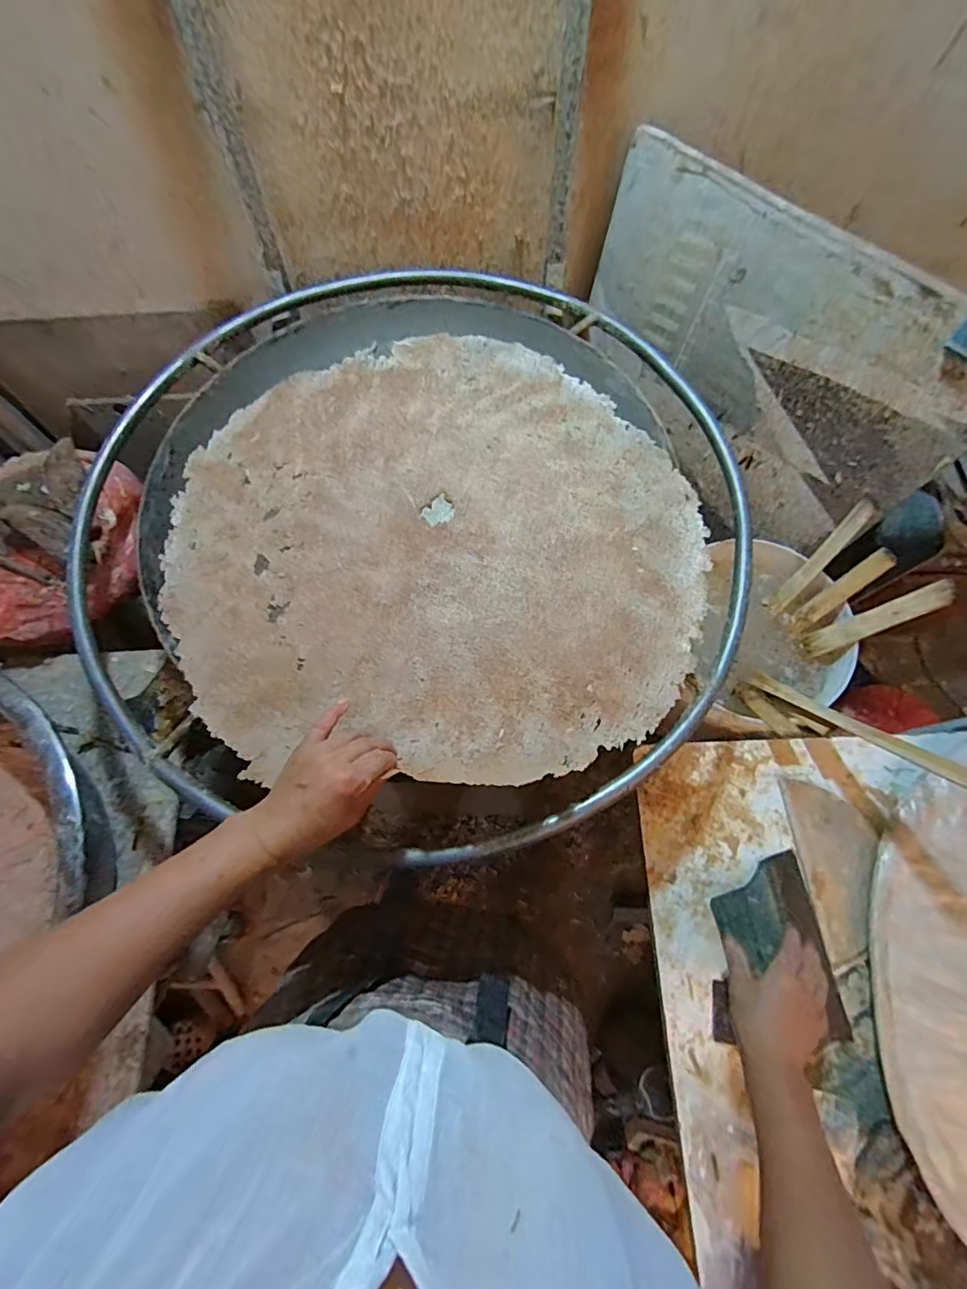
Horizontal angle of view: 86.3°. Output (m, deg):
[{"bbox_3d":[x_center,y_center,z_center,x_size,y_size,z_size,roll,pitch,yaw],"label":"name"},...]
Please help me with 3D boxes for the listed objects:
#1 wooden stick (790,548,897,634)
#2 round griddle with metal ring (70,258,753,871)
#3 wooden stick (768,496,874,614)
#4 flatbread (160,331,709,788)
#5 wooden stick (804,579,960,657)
[{"bbox_3d":[0.514,-0.076,0.748,0.009,0.152,0.035,9,49,-30],"label":"wooden stick"},{"bbox_3d":[-0.105,-0.173,0.614,0.790,0.086,0.727,0,71,1],"label":"round griddle with metal ring"},{"bbox_3d":[0.491,-0.124,0.757,0.021,0.190,0.023,36,42,14],"label":"wooden stick"},{"bbox_3d":[-0.059,-0.131,0.598,0.579,0.022,0.548,1,70,3],"label":"flatbread"},{"bbox_3d":[0.539,-0.031,0.715,0.027,0.184,0.038,1,66,-30],"label":"wooden stick"}]

